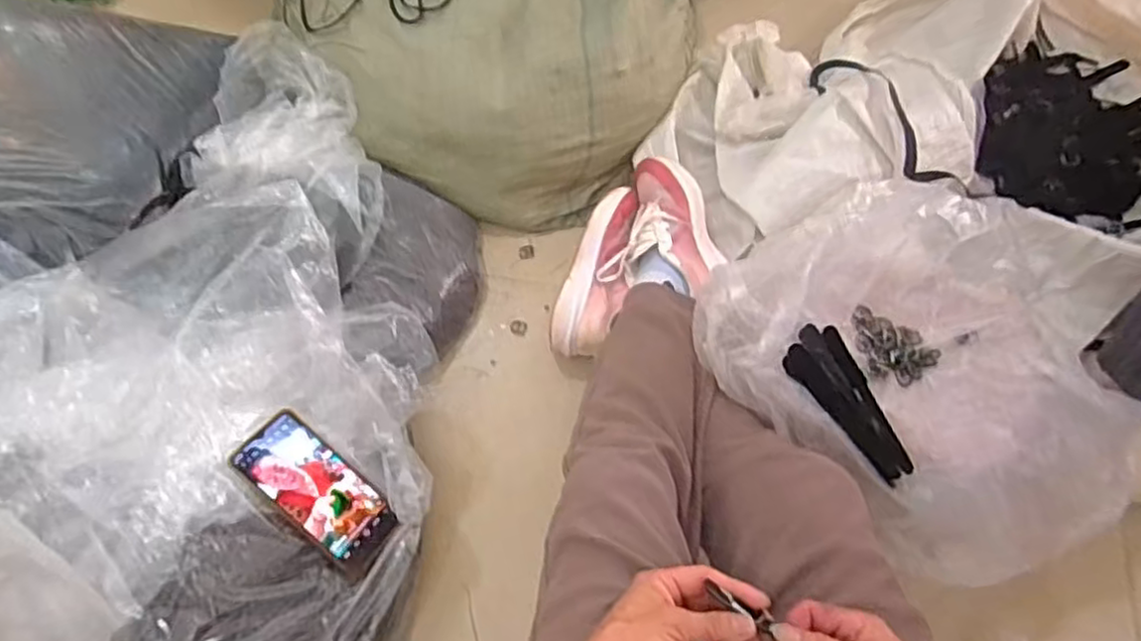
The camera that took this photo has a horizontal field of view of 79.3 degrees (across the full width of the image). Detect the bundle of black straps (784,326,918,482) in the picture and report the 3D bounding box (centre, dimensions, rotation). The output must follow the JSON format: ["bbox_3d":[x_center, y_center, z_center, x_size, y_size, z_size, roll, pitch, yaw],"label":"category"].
[{"bbox_3d":[0.262,0.072,0.637,0.055,0.022,0.152,-33,68,-12],"label":"bundle of black straps"}]

